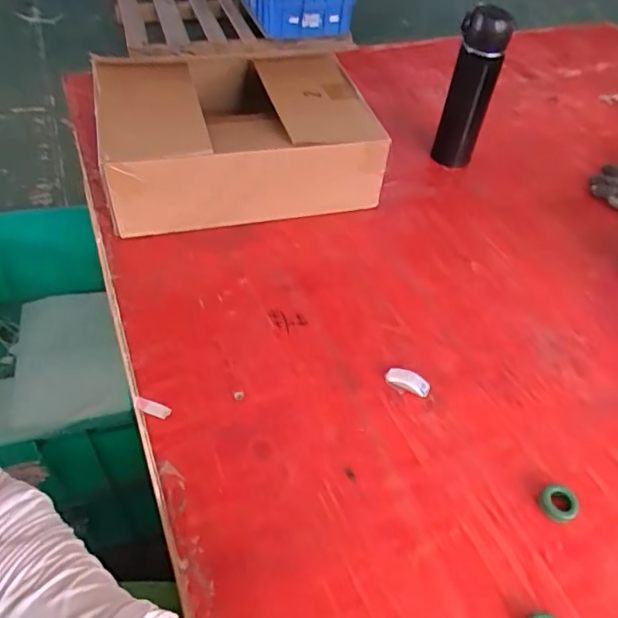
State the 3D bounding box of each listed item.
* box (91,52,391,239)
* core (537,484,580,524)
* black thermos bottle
[{"bbox_3d":[-0.095,-0.230,0.759,0.345,0.130,0.232,-9,49,-14],"label":"box"},{"bbox_3d":[0.220,0.171,0.499,0.033,0.012,0.030,3,47,-3],"label":"core"},{"bbox_3d":[0.226,-0.301,0.795,0.062,0.212,0.055,17,48,10],"label":"black thermos bottle"}]

